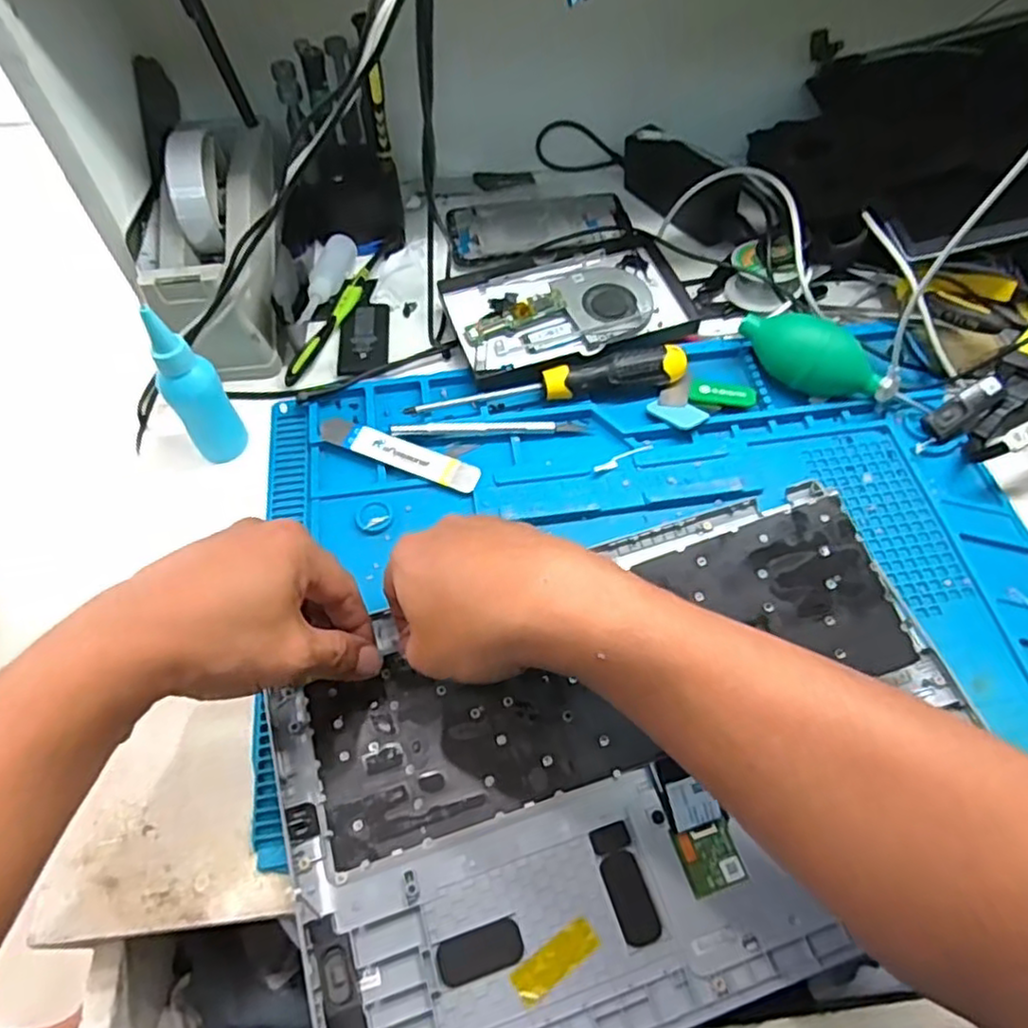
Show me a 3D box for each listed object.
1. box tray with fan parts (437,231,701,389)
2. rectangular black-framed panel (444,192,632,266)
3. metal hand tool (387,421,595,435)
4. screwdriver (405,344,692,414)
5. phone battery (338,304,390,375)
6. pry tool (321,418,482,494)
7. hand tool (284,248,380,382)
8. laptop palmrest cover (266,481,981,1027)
[{"bbox_3d":[0.040,-0.163,0.535,0.177,0.023,0.136,-16,59,-9],"label":"box tray with fan parts"},{"bbox_3d":[0.021,-0.253,0.603,0.156,0.009,0.084,-9,59,-5],"label":"rectangular black-framed panel"},{"bbox_3d":[-0.016,-0.060,0.480,0.133,0.007,0.011,-3,58,-1],"label":"metal hand tool"},{"bbox_3d":[0.026,-0.090,0.488,0.198,0.024,0.024,-11,59,-6],"label":"screwdriver"},{"bbox_3d":[-0.116,-0.137,0.535,0.037,0.004,0.074,-5,58,-2],"label":"phone battery"},{"bbox_3d":[-0.079,-0.041,0.471,0.119,0.007,0.020,21,71,12],"label":"pry tool"},{"bbox_3d":[-0.137,-0.159,0.542,0.012,0.011,0.150,19,60,12],"label":"hand tool"},{"bbox_3d":[0.063,0.126,0.351,0.352,0.023,0.220,-17,65,-4],"label":"laptop palmrest cover"}]

